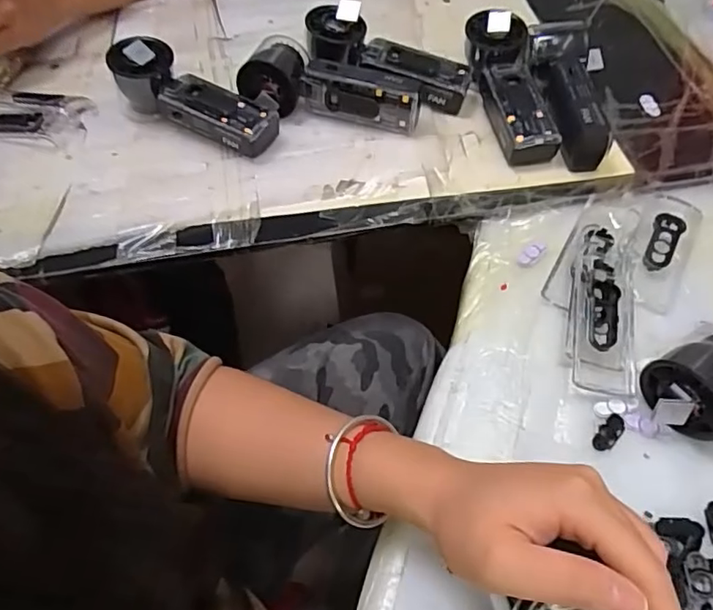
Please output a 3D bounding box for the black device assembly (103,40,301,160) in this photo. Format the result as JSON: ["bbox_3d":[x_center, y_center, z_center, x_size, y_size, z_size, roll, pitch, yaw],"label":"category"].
[{"bbox_3d":[-0.129,-0.207,0.519,0.156,0.057,0.115,22,58,15],"label":"black device assembly"}]

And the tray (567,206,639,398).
[{"bbox_3d":[0.185,-0.016,0.420,0.047,0.023,0.170,13,56,9],"label":"tray"}]

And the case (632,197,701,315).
[{"bbox_3d":[0.239,-0.047,0.441,0.042,0.022,0.110,24,59,16],"label":"case"}]

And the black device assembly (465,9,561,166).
[{"bbox_3d":[0.140,-0.200,0.519,0.054,0.056,0.152,-3,55,-1],"label":"black device assembly"}]

